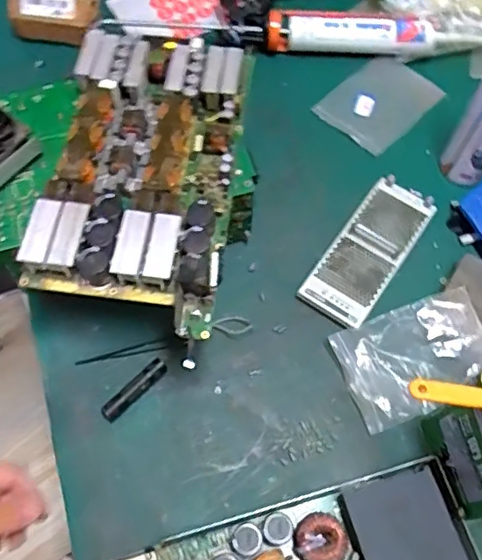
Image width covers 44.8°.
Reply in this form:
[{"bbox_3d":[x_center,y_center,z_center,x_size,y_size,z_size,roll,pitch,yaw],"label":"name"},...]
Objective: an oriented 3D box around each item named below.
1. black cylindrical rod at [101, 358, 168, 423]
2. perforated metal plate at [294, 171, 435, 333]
[{"bbox_3d":[-0.119,0.124,0.658,0.018,0.015,0.086,42,69,16],"label":"black cylindrical rod"},{"bbox_3d":[0.166,-0.042,0.740,0.082,0.011,0.226,34,67,13],"label":"perforated metal plate"}]

